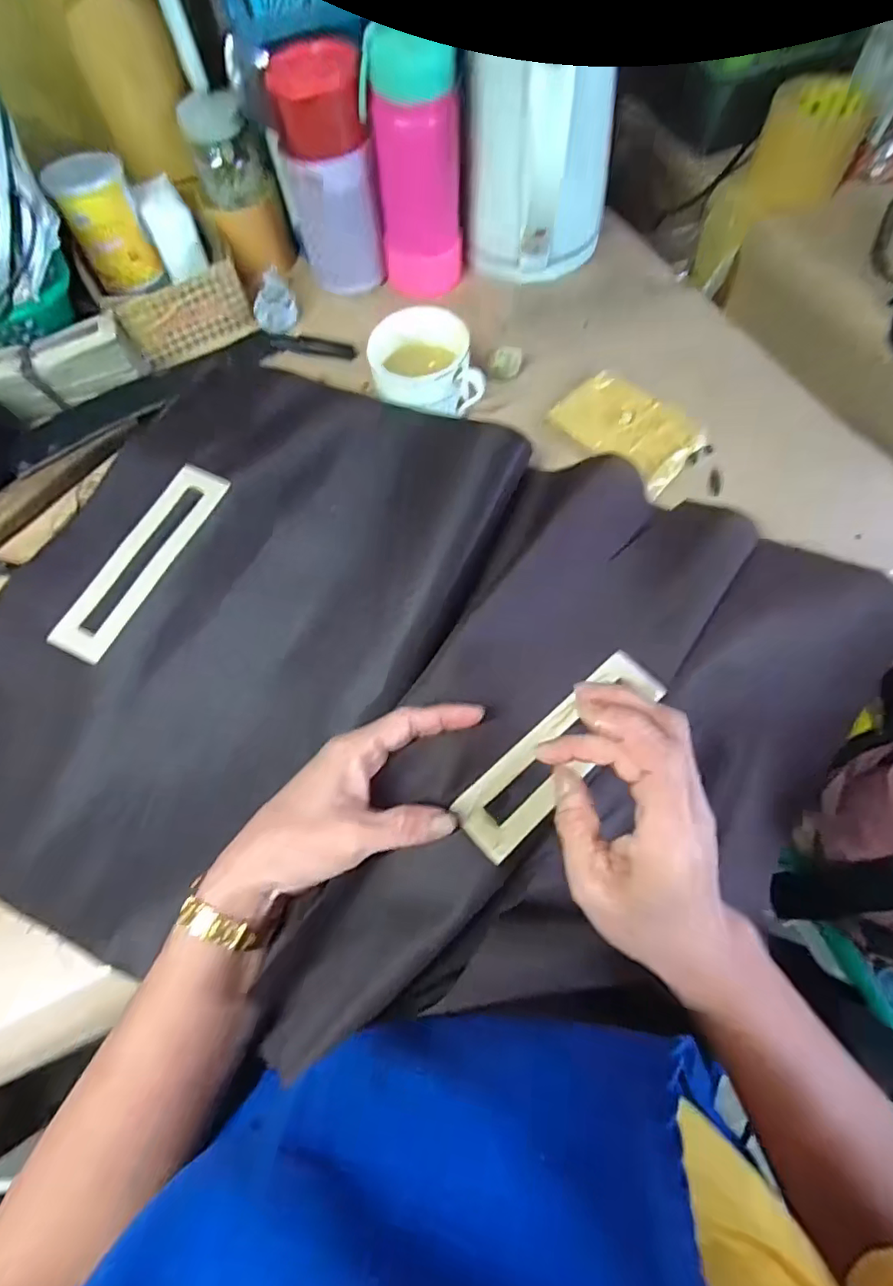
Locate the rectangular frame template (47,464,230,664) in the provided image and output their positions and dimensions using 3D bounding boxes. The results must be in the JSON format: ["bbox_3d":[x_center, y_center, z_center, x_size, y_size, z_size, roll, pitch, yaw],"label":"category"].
[{"bbox_3d":[-0.217,-0.062,0.398,0.040,0.006,0.164,26,70,4],"label":"rectangular frame template"}]

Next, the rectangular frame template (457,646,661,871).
[{"bbox_3d":[0.072,0.065,0.346,0.047,0.007,0.161,39,65,20],"label":"rectangular frame template"}]

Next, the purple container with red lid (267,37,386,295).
[{"bbox_3d":[-0.108,-0.435,0.530,0.081,0.175,0.077,-14,67,-3],"label":"purple container with red lid"}]

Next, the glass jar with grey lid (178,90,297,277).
[{"bbox_3d":[-0.206,-0.450,0.555,0.075,0.129,0.067,-25,68,-8],"label":"glass jar with grey lid"}]

